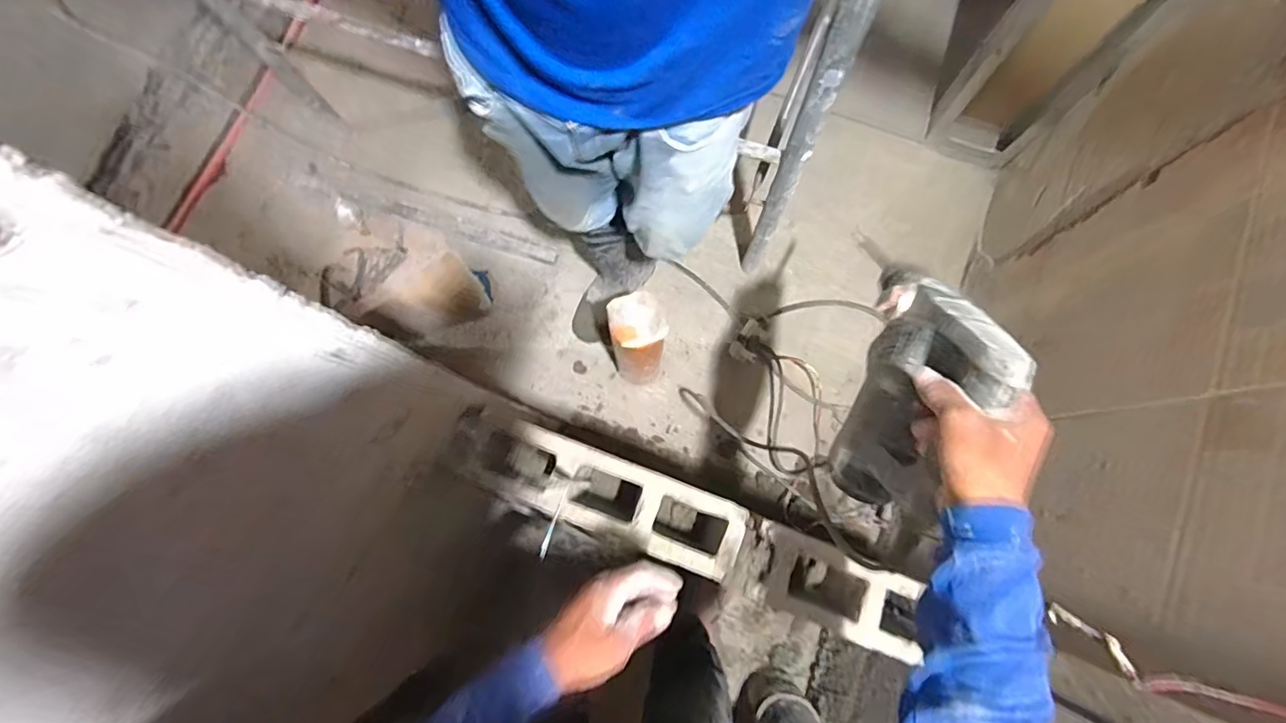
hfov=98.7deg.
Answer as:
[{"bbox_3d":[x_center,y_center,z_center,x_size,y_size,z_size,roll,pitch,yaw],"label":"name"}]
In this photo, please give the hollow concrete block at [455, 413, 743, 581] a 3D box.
[{"bbox_3d":[-0.049,0.181,0.767,0.358,0.177,0.094,20,80,6],"label":"hollow concrete block"}]

